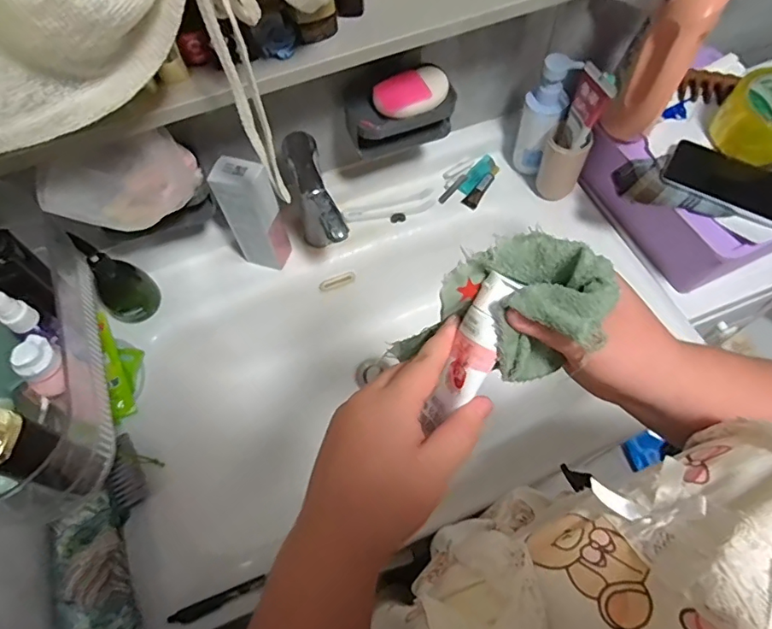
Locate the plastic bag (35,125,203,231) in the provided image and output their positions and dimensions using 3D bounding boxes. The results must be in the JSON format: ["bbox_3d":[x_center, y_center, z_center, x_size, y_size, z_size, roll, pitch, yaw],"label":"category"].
[{"bbox_3d":[-0.268,-0.135,0.522,0.147,0.078,0.056,-33,66,-13],"label":"plastic bag"}]

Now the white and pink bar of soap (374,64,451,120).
[{"bbox_3d":[0.033,-0.266,0.603,0.089,0.024,0.053,-29,65,-11],"label":"white and pink bar of soap"}]

